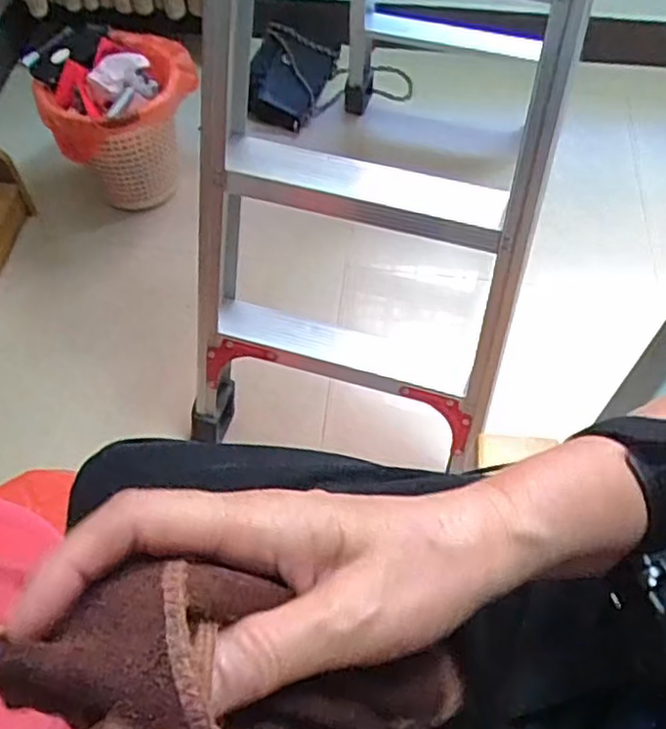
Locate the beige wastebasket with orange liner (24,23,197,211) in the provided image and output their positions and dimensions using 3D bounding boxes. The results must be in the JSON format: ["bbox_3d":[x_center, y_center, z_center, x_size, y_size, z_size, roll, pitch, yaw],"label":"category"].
[{"bbox_3d":[-0.362,-0.424,1.200,0.239,0.254,0.216,-17,59,-12],"label":"beige wastebasket with orange liner"}]

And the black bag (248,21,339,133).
[{"bbox_3d":[-0.085,-0.571,1.399,0.160,0.111,0.182,10,57,5],"label":"black bag"}]

